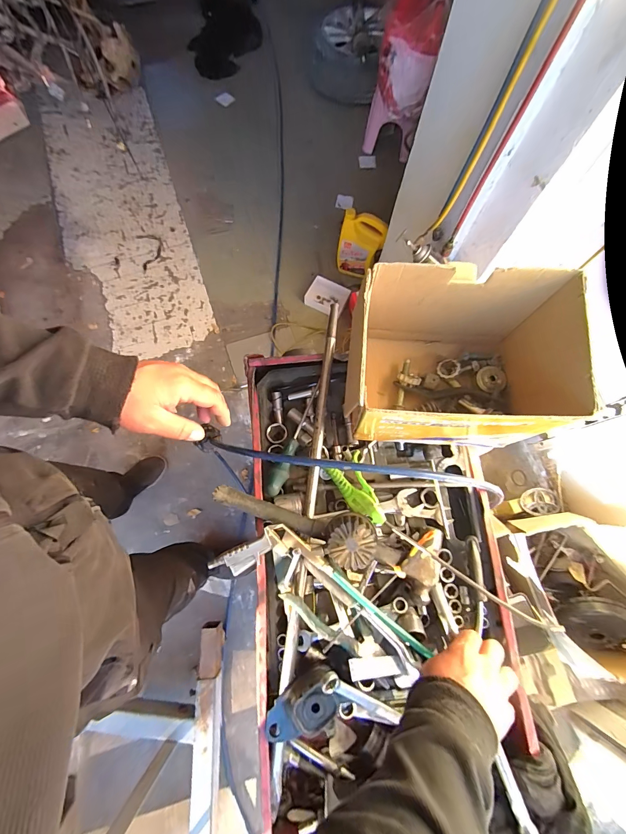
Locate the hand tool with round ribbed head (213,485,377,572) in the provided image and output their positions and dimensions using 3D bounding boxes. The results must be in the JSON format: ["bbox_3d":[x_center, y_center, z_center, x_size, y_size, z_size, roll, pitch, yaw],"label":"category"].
[{"bbox_3d":[-0.030,0.149,0.494,0.246,0.054,0.074,19,74,5],"label":"hand tool with round ribbed head"}]

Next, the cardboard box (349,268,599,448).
[{"bbox_3d":[0.185,-0.068,0.484,0.255,0.195,0.193,4,73,0],"label":"cardboard box"}]

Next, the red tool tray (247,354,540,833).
[{"bbox_3d":[0.097,0.217,0.532,0.369,0.138,0.685,-4,73,-2],"label":"red tool tray"}]

